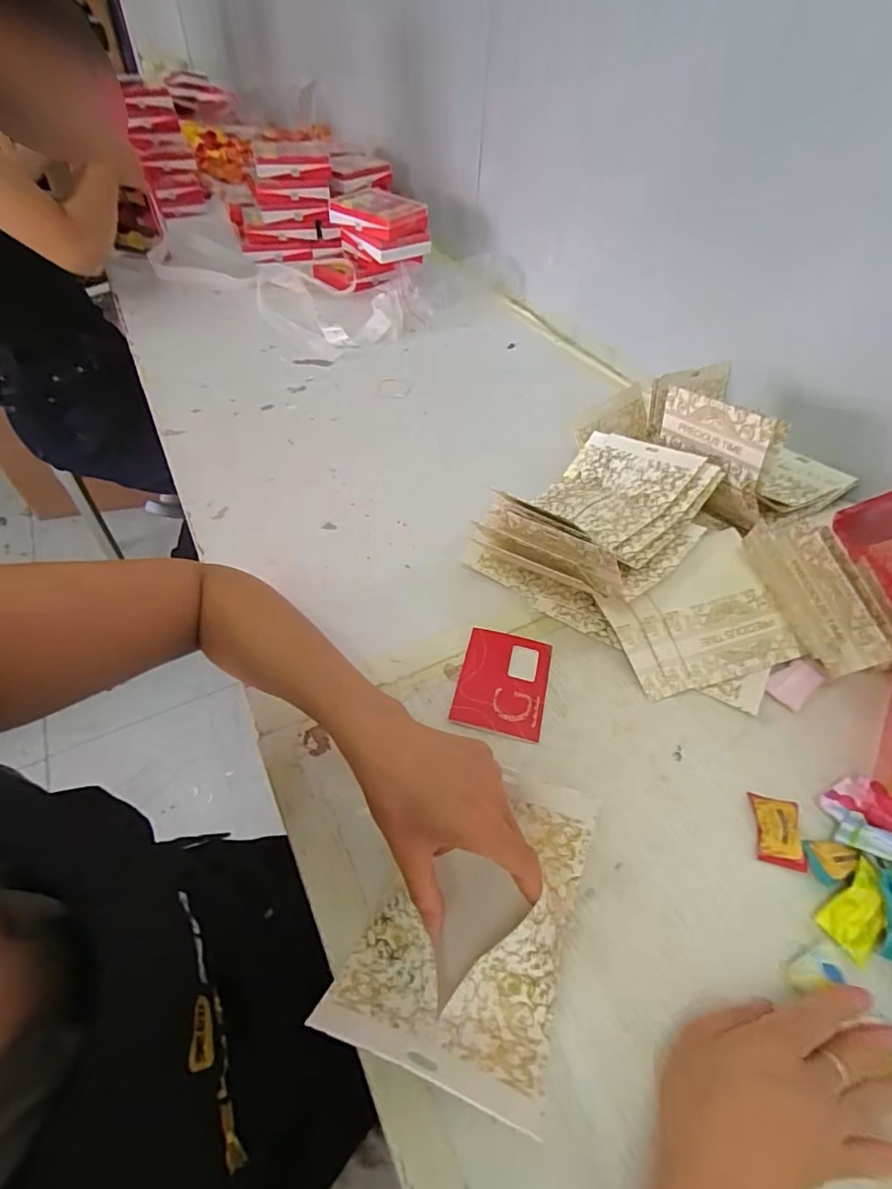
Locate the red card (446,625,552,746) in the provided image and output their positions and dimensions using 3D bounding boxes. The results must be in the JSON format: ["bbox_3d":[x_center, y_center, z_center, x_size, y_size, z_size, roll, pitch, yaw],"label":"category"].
[{"bbox_3d":[0.051,0.079,0.475,0.078,0.007,0.102,11,49,8],"label":"red card"}]

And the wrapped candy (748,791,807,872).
[{"bbox_3d":[0.253,0.176,0.397,0.033,0.016,0.051,11,49,6],"label":"wrapped candy"}]

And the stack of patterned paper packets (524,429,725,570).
[{"bbox_3d":[0.187,-0.110,0.576,0.143,0.041,0.172,-42,42,-8],"label":"stack of patterned paper packets"}]

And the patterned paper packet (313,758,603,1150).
[{"bbox_3d":[0.017,0.203,0.334,0.125,0.054,0.166,19,51,13],"label":"patterned paper packet"}]

